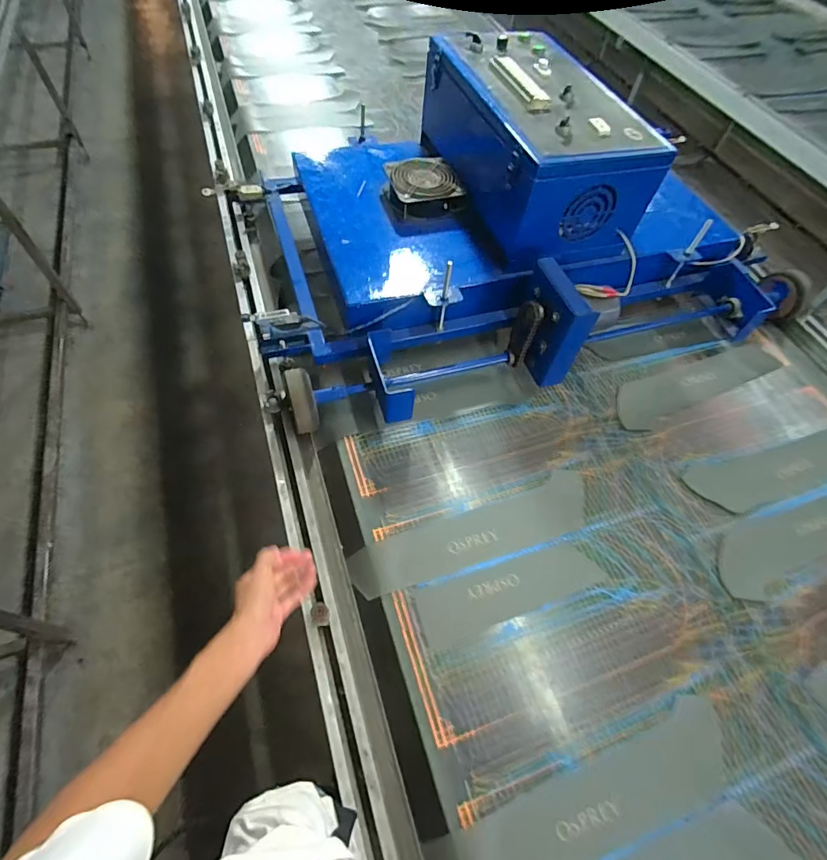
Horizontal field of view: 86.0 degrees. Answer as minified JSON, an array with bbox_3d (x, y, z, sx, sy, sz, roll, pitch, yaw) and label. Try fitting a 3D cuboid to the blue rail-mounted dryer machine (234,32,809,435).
[{"bbox_3d":[0.228,-0.460,0.938,1.129,0.378,0.687,-12,59,-11],"label":"blue rail-mounted dryer machine"}]

